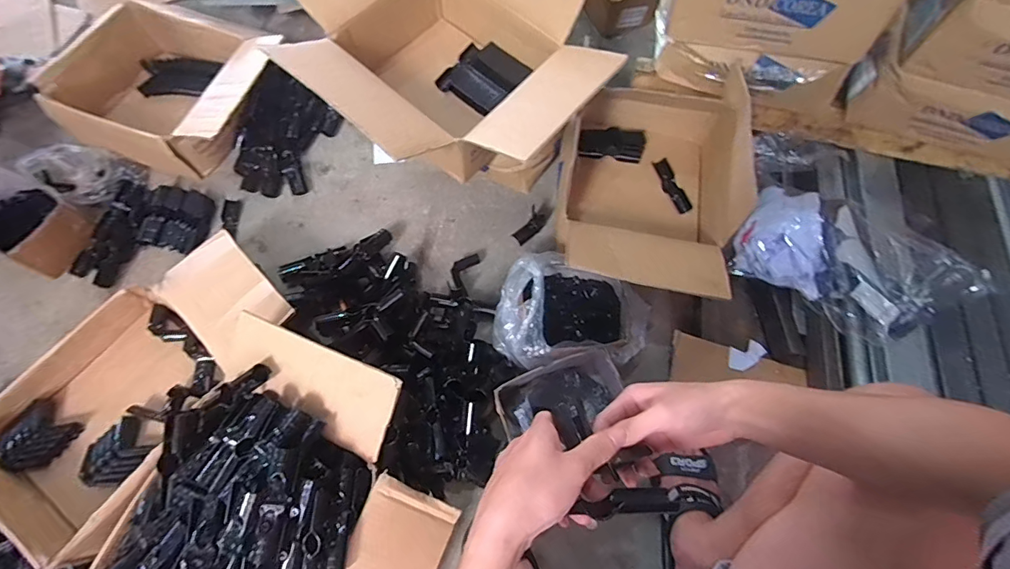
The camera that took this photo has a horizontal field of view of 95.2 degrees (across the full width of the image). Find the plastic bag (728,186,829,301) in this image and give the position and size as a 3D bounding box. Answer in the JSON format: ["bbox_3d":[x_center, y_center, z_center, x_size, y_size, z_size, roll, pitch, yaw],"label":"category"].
[{"bbox_3d":[0.533,-0.103,0.866,0.155,0.094,0.209,21,69,7],"label":"plastic bag"}]

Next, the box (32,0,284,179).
[{"bbox_3d":[-0.693,-0.409,0.973,0.441,0.162,0.319,21,69,7],"label":"box"}]

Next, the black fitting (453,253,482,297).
[{"bbox_3d":[-0.082,-0.026,0.909,0.046,0.022,0.097,20,69,7],"label":"black fitting"}]

